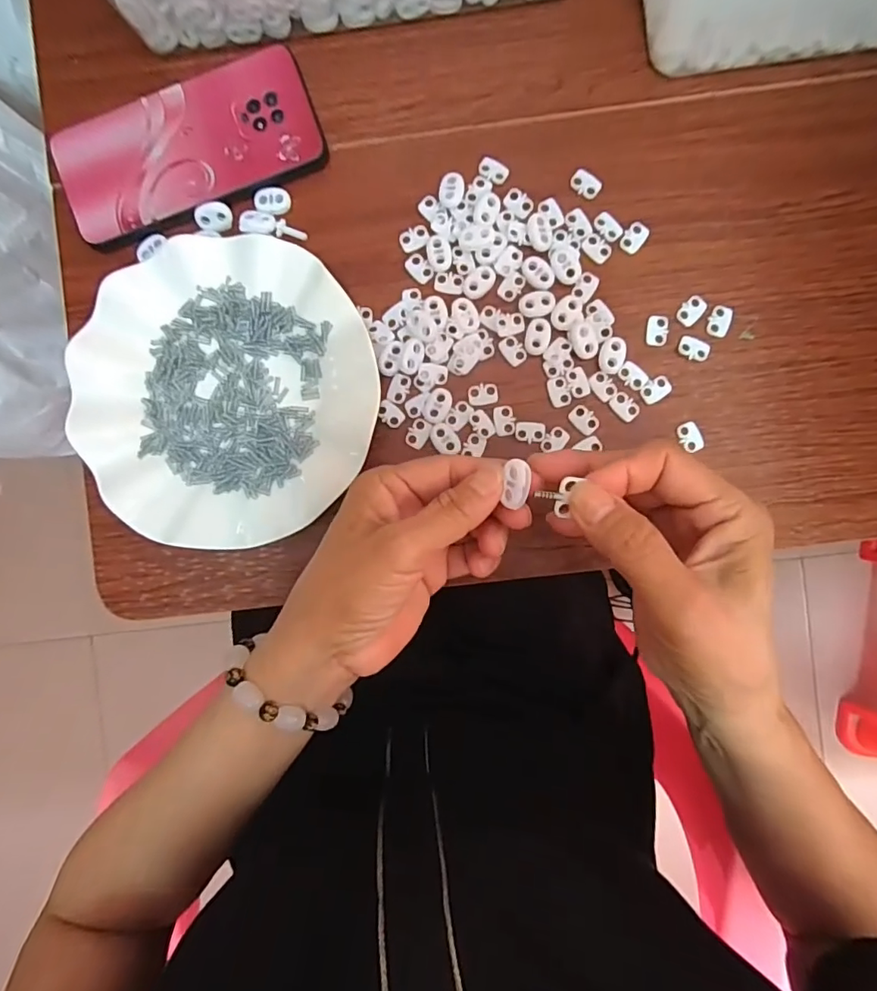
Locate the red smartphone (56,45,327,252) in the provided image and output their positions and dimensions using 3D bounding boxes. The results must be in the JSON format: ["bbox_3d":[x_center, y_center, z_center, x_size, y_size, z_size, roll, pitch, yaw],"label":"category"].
[{"bbox_3d":[-0.158,-0.220,0.321,0.163,0.004,0.080,-18,91,1],"label":"red smartphone"}]

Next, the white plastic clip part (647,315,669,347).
[{"bbox_3d":[0.138,-0.104,0.321,0.013,0.004,0.019,6,91,0],"label":"white plastic clip part"}]

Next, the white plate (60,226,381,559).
[{"bbox_3d":[-0.131,-0.063,0.314,0.179,0.023,0.183,0,91,0],"label":"white plate"}]

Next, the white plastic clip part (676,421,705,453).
[{"bbox_3d":[0.159,-0.037,0.322,0.012,0.004,0.019,-29,91,1],"label":"white plastic clip part"}]

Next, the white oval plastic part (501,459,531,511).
[{"bbox_3d":[0.035,-0.006,0.226,0.010,0.008,0.020,2,91,0],"label":"white oval plastic part"}]

